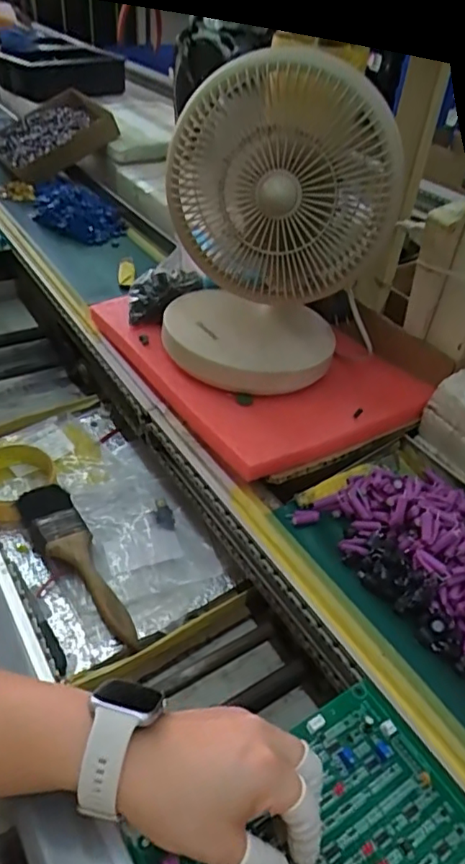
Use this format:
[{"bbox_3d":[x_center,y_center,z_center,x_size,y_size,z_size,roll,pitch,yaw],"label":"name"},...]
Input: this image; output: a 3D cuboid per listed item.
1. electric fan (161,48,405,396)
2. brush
[{"bbox_3d":[0.033,-0.194,0.575,0.190,0.273,0.155,3,41,-3],"label":"electric fan"},{"bbox_3d":[-0.145,0.126,0.556,0.046,0.032,0.201,-25,50,-31],"label":"brush"}]

